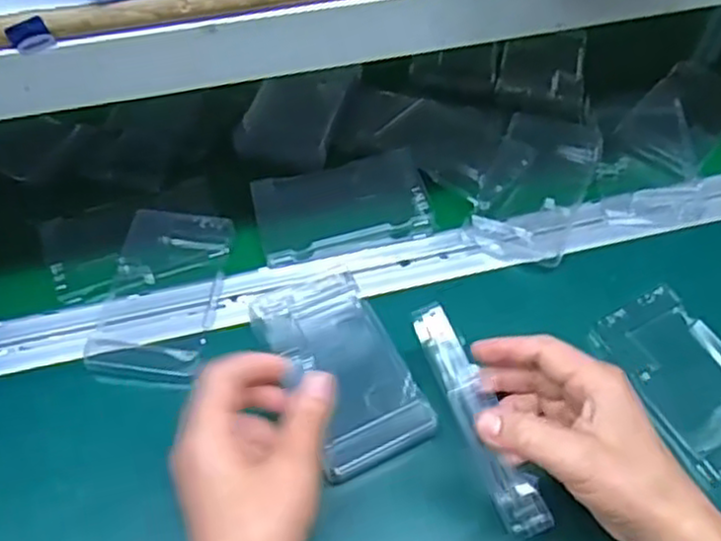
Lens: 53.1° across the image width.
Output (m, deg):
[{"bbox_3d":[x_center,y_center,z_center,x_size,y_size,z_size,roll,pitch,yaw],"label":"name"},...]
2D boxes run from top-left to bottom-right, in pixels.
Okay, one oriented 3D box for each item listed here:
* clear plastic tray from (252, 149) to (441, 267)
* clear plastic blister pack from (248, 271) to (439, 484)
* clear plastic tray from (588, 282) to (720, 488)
[{"bbox_3d":[-0.014,-0.050,0.549,0.126,0.020,0.073,-11,56,-9],"label":"clear plastic tray"},{"bbox_3d":[-0.012,0.057,0.467,0.082,0.020,0.136,-20,58,-15],"label":"clear plastic blister pack"},{"bbox_3d":[0.220,0.073,0.485,0.077,0.018,0.123,-24,59,-17],"label":"clear plastic tray"}]

